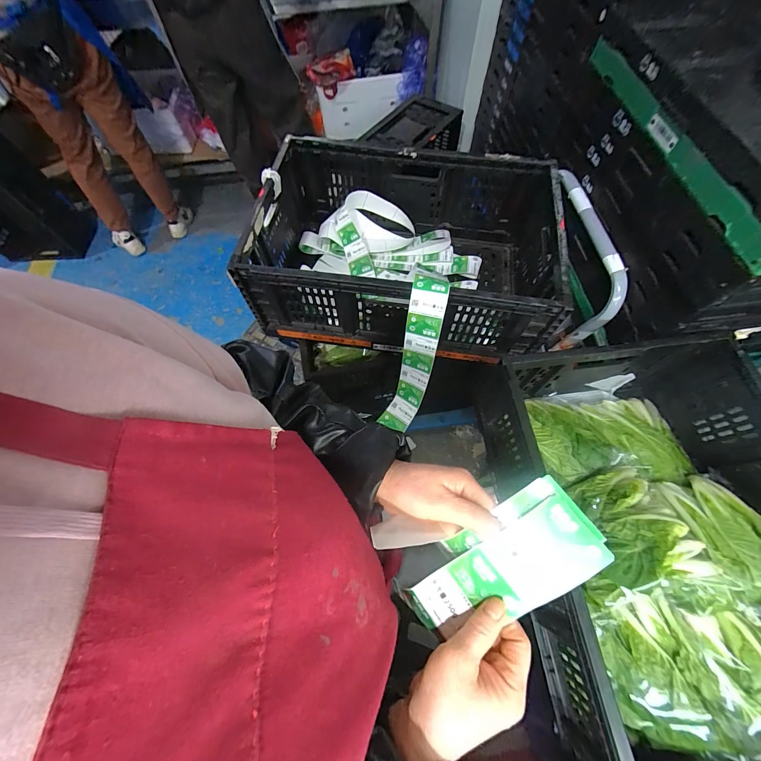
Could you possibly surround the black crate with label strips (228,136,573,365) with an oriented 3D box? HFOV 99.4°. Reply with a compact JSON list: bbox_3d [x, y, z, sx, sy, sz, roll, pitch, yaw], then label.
[{"bbox_3d":[0.051,-0.287,0.724,0.612,0.240,0.397,6,67,4],"label":"black crate with label strips"}]

